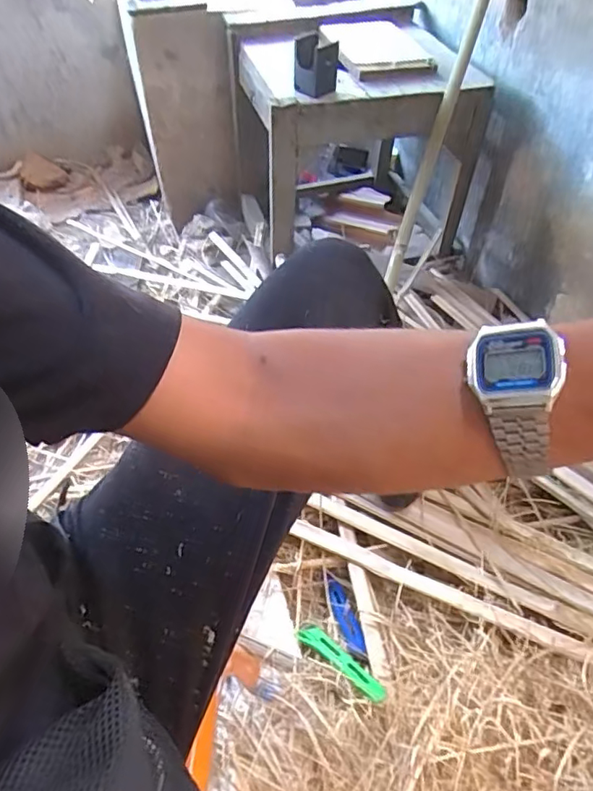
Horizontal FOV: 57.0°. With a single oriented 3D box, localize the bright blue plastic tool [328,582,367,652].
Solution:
[{"bbox_3d":[0.066,0.302,0.745,0.025,0.013,0.110,-13,34,-10],"label":"bright blue plastic tool"}]

